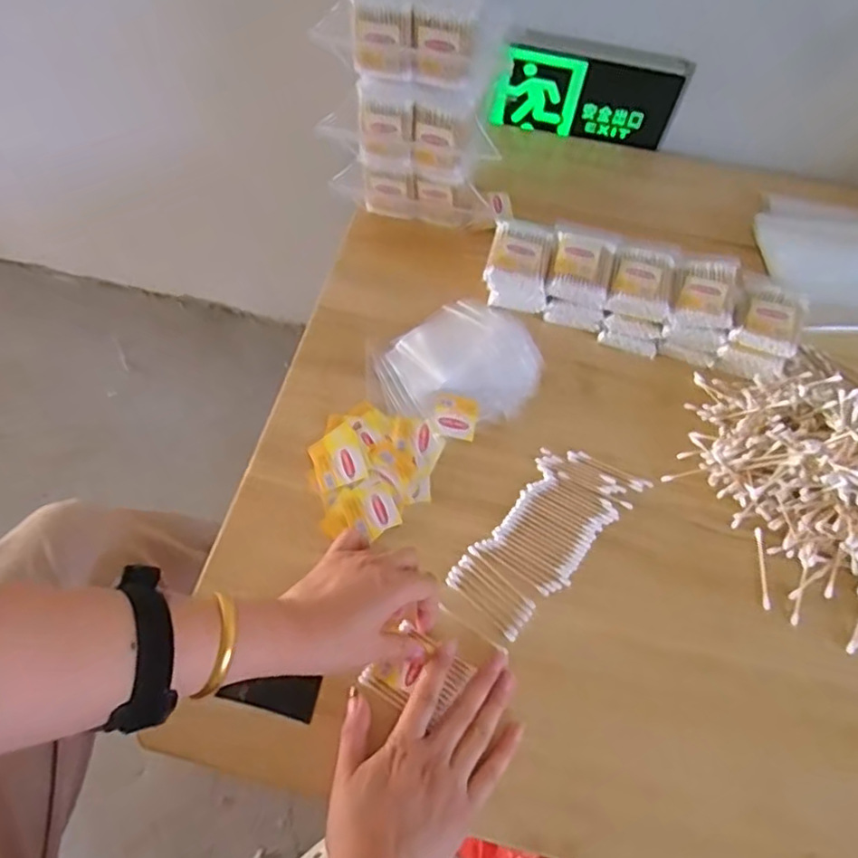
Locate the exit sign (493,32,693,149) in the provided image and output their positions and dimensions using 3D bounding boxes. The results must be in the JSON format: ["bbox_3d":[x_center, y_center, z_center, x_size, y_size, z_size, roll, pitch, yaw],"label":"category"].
[{"bbox_3d":[0.189,-0.396,0.789,0.211,0.127,0.016,8,61,2],"label":"exit sign"}]

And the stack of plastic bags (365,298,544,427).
[{"bbox_3d":[0.028,-0.060,0.646,0.164,0.012,0.136,-33,67,-18],"label":"stack of plastic bags"}]

